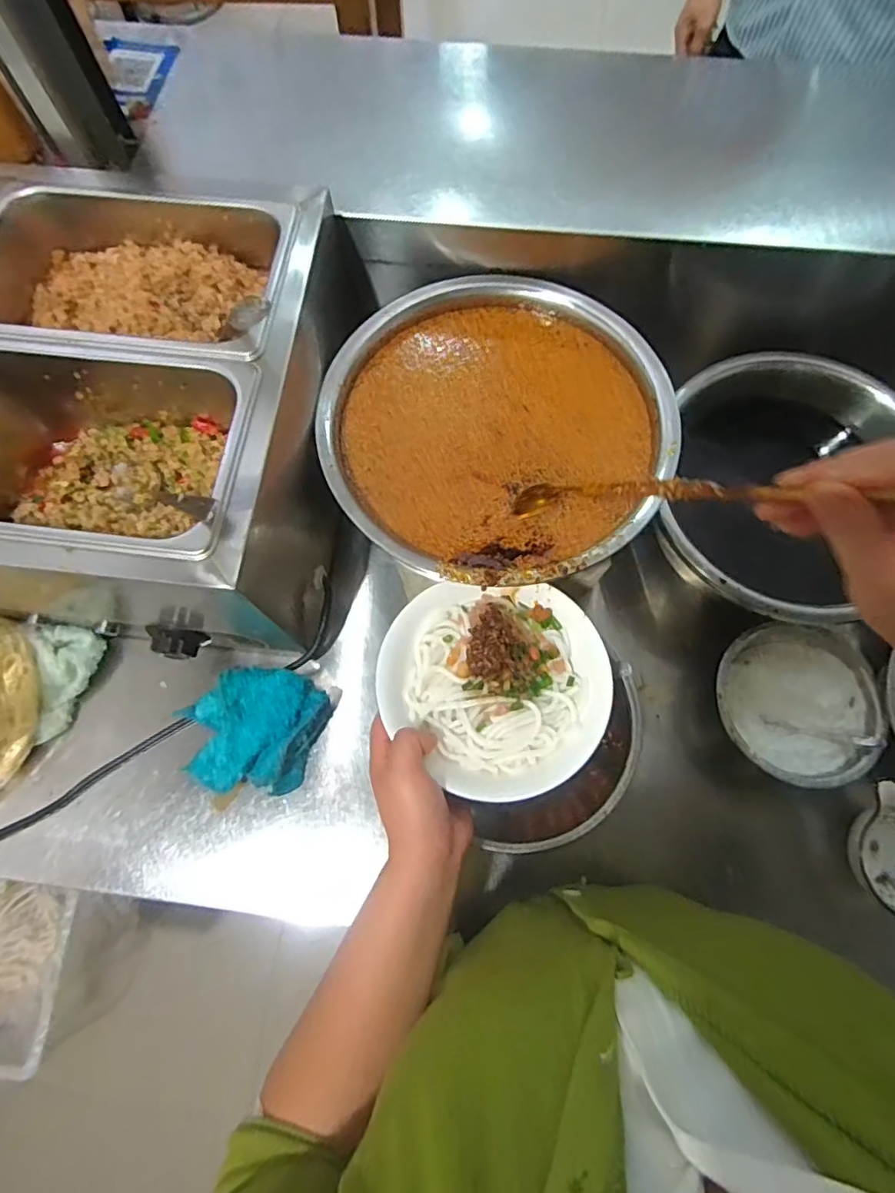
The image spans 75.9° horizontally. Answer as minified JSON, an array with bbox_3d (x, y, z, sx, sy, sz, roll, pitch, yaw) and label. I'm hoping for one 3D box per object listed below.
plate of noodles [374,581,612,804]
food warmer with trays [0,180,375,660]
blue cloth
[{"bbox_3d":[0.034,0.067,0.439,0.170,0.034,0.161,0,75,1],"label":"plate of noodles"},{"bbox_3d":[-0.516,-0.189,0.531,0.819,0.184,0.368,6,75,3],"label":"food warmer with trays"},{"bbox_3d":[-0.186,0.123,0.543,0.123,0.038,0.119,19,76,6],"label":"blue cloth"}]

